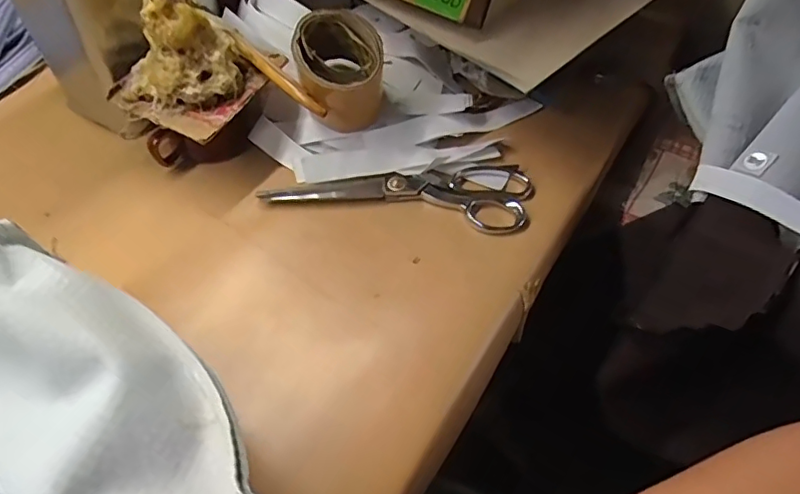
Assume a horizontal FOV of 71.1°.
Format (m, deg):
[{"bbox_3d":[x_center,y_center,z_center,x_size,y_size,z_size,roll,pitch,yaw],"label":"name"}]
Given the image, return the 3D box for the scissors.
[{"bbox_3d":[-0.001,-0.053,0.513,0.239,0.012,0.080,5,51,3],"label":"scissors"}]

